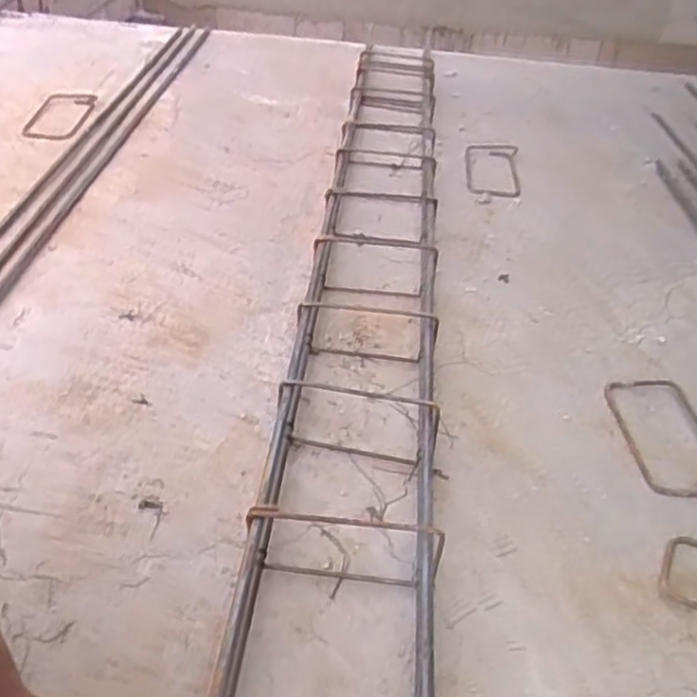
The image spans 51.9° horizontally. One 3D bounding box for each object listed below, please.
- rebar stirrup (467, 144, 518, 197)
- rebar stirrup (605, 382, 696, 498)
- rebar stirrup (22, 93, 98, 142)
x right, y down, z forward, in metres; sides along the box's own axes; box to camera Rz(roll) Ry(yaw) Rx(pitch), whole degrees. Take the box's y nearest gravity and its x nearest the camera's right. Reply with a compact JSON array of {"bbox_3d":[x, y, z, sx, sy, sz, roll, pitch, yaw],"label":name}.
[{"bbox_3d":[0.240,-0.295,1.191,0.088,0.029,0.180,7,38,3],"label":"rebar stirrup"},{"bbox_3d":[0.320,0.087,0.718,0.093,0.008,0.158,2,38,-4],"label":"rebar stirrup"},{"bbox_3d":[-0.496,-0.404,1.229,0.091,0.013,0.186,1,38,-5],"label":"rebar stirrup"}]

